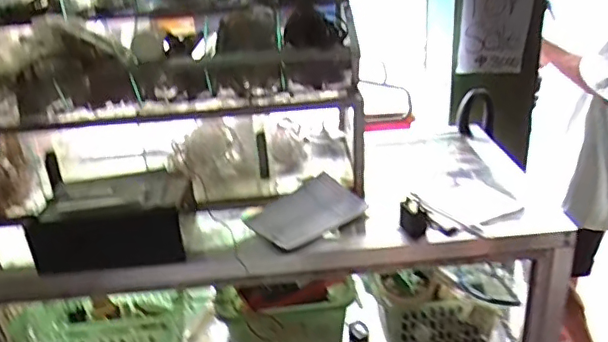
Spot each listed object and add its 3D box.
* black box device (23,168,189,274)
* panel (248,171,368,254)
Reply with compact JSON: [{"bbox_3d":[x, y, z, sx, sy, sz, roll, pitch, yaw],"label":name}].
[{"bbox_3d":[-0.244,0.061,0.727,0.186,0.079,0.116,-5,26,-1],"label":"black box device"},{"bbox_3d":[0.006,0.056,0.764,0.147,0.009,0.088,-25,47,-29],"label":"panel"}]

